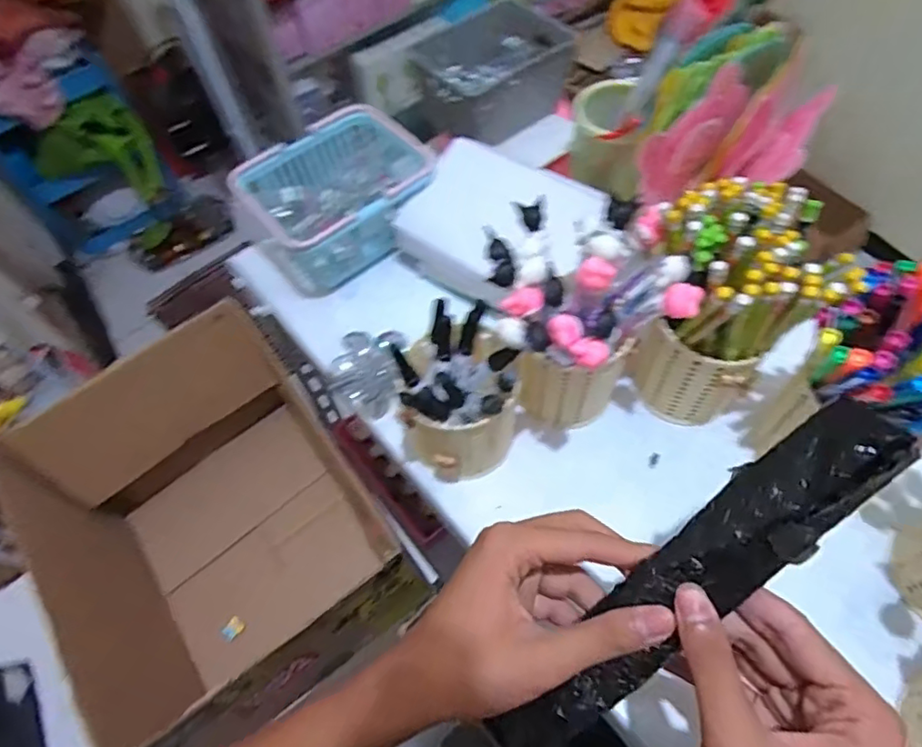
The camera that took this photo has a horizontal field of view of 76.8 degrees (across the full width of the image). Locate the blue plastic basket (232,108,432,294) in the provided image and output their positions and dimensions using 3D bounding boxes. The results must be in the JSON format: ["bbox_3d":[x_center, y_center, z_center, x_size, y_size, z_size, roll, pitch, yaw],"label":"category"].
[{"bbox_3d":[-0.114,-0.166,0.572,0.167,0.094,0.126,-36,64,-16],"label":"blue plastic basket"}]

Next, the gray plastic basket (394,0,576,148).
[{"bbox_3d":[0.033,-0.310,0.603,0.145,0.073,0.111,-42,66,-18],"label":"gray plastic basket"}]

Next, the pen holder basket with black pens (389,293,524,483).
[{"bbox_3d":[-0.003,0.019,0.434,0.076,0.119,0.085,36,69,22],"label":"pen holder basket with black pens"}]

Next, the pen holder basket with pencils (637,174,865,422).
[{"bbox_3d":[0.186,-0.041,0.417,0.088,0.175,0.093,-11,60,-2],"label":"pen holder basket with pencils"}]

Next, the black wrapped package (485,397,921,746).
[{"bbox_3d":[0.102,0.107,0.277,0.040,0.036,0.243,46,105,25],"label":"black wrapped package"}]

